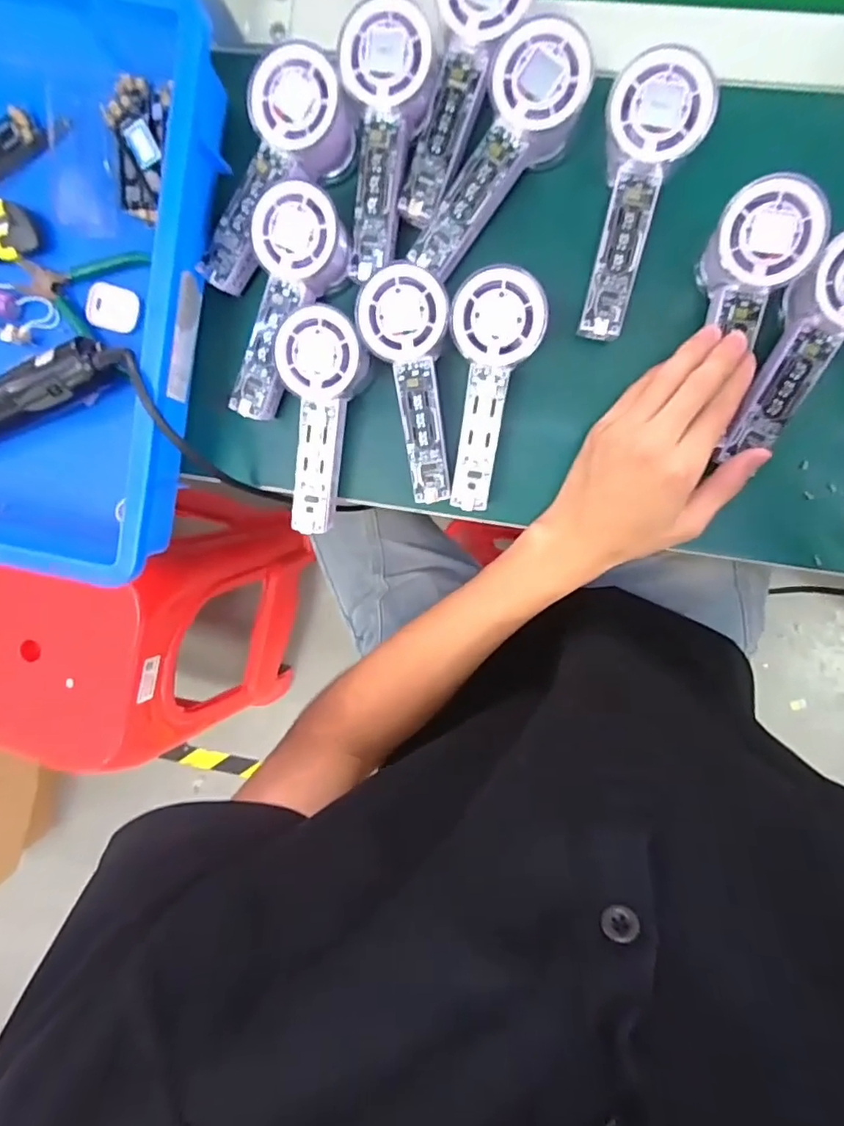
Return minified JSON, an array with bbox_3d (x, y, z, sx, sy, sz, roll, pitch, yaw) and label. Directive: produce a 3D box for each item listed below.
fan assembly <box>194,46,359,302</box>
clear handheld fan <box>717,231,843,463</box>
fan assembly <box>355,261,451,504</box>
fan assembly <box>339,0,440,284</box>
[{"bbox_3d":[-0.098,-0.249,0.382,0.065,0.036,0.144,40,114,1],"label":"fan assembly"},{"bbox_3d":[0.230,-0.127,0.347,0.050,0.026,0.139,27,117,3],"label":"clear handheld fan"},{"bbox_3d":[-0.004,-0.117,0.389,0.053,0.034,0.146,-7,109,7],"label":"fan assembly"},{"bbox_3d":[-0.024,-0.261,0.367,0.054,0.024,0.146,8,110,6],"label":"fan assembly"}]

